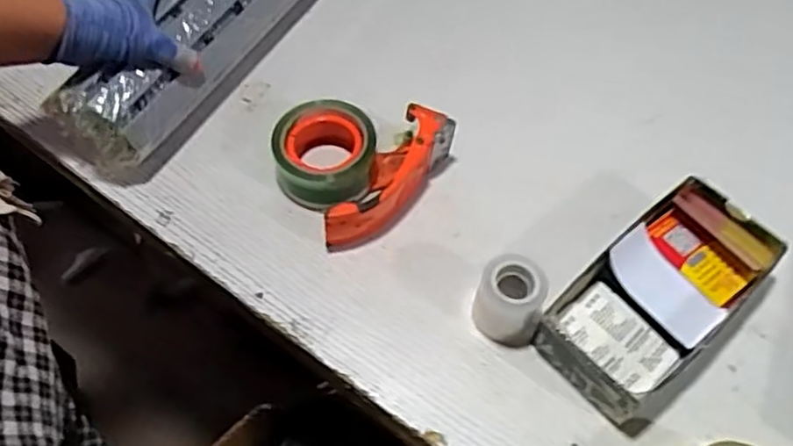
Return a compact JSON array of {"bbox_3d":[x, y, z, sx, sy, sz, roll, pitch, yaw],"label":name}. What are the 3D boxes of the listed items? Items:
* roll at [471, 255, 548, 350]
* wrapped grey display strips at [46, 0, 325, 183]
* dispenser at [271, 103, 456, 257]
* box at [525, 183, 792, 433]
[{"bbox_3d":[0.095,0.066,0.568,0.056,0.064,0.054,15,59,8],"label":"roll"},{"bbox_3d":[-0.119,-0.284,0.737,0.087,0.107,0.596,26,64,15],"label":"wrapped grey display strips"},{"bbox_3d":[-0.031,-0.062,0.645,0.150,0.067,0.128,-33,64,-20],"label":"dispenser"},{"bbox_3d":[0.227,0.062,0.585,0.118,0.050,0.218,40,65,21],"label":"box"}]

